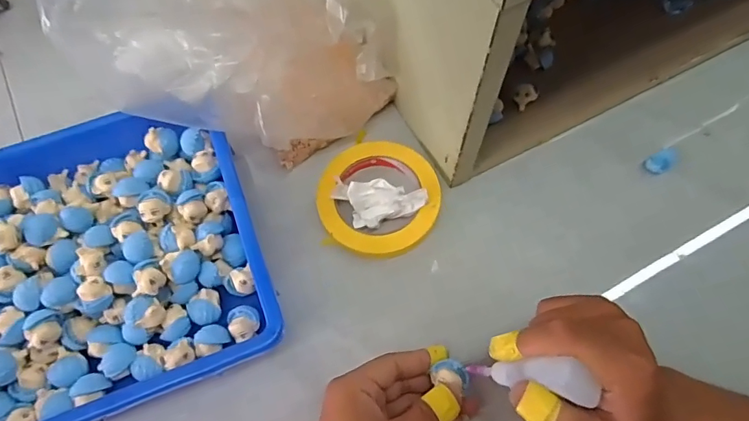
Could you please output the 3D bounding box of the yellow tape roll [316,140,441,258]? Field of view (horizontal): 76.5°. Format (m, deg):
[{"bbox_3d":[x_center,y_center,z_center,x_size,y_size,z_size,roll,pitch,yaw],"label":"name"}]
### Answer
[{"bbox_3d":[0.004,-0.012,0.433,0.108,0.018,0.105,0,66,1],"label":"yellow tape roll"}]

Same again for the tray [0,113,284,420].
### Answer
[{"bbox_3d":[-0.281,0.056,0.386,0.369,0.048,0.265,-21,67,-8],"label":"tray"}]

